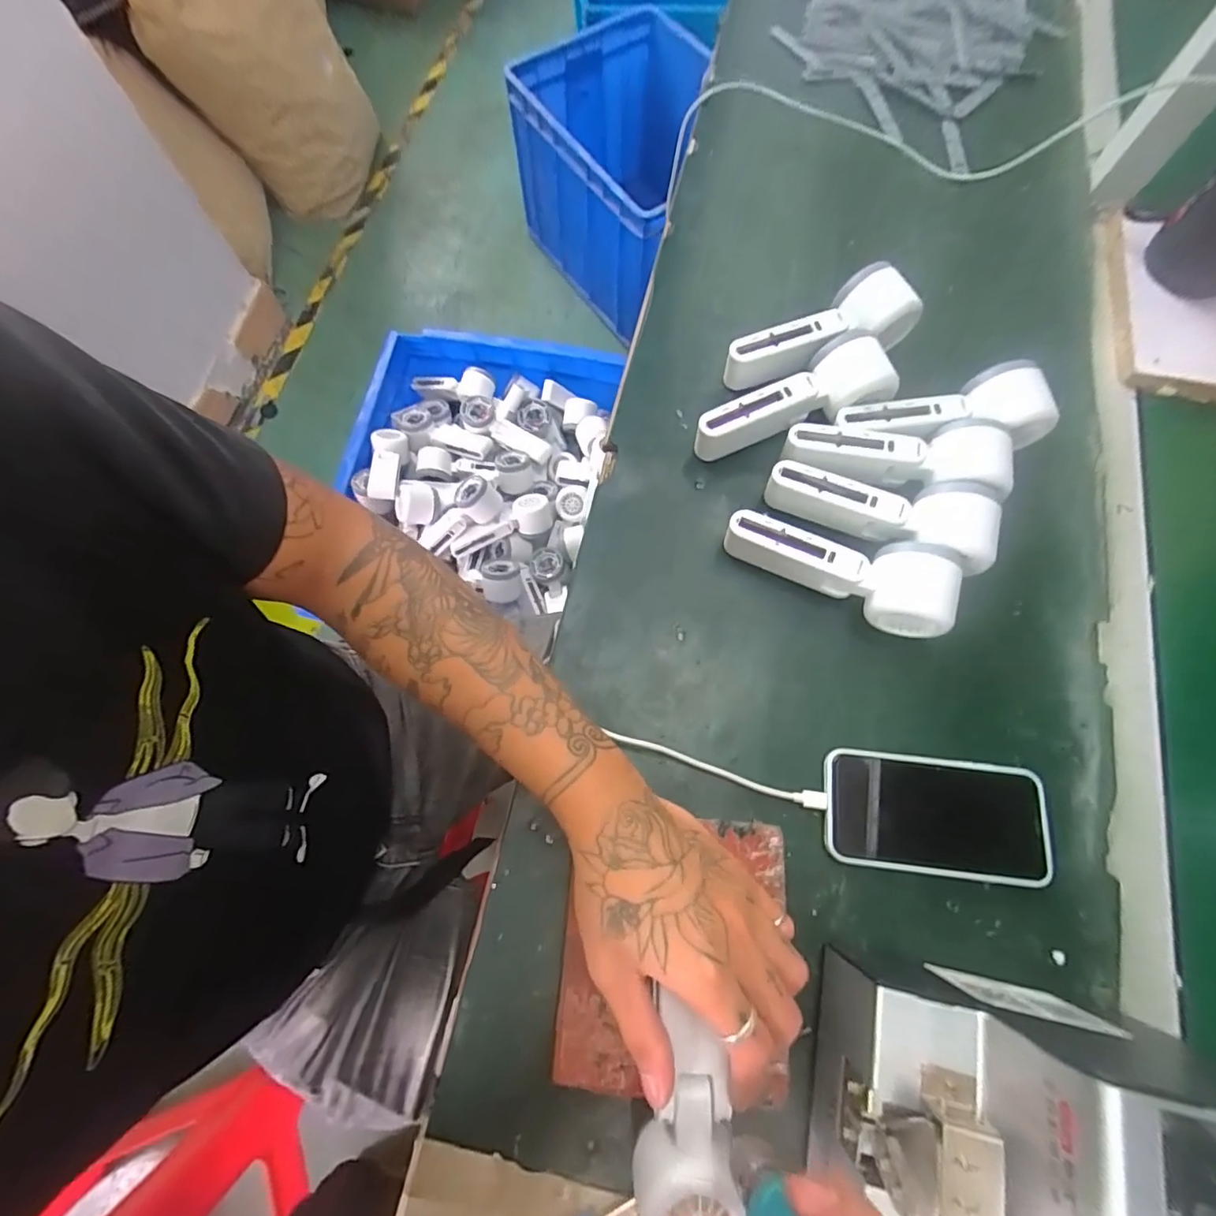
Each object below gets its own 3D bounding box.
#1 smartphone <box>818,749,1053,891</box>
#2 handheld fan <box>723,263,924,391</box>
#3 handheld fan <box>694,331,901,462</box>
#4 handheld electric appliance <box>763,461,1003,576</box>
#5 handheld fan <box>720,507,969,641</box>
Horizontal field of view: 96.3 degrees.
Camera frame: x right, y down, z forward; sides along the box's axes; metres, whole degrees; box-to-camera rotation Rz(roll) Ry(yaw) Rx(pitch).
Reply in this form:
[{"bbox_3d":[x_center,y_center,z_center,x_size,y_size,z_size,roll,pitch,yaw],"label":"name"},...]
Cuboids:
[{"bbox_3d":[0.222,0.141,0.372,0.145,0.009,0.075,7,73,2],"label":"smartphone"},{"bbox_3d":[0.179,-0.229,0.456,0.159,0.046,0.054,-29,76,-9],"label":"handheld fan"},{"bbox_3d":[0.150,-0.164,0.445,0.162,0.043,0.058,-24,75,-7],"label":"handheld fan"},{"bbox_3d":[0.203,-0.069,0.414,0.167,0.047,0.054,17,74,5],"label":"handheld electric appliance"},{"bbox_3d":[0.166,-0.029,0.398,0.163,0.048,0.055,20,74,6],"label":"handheld fan"}]

